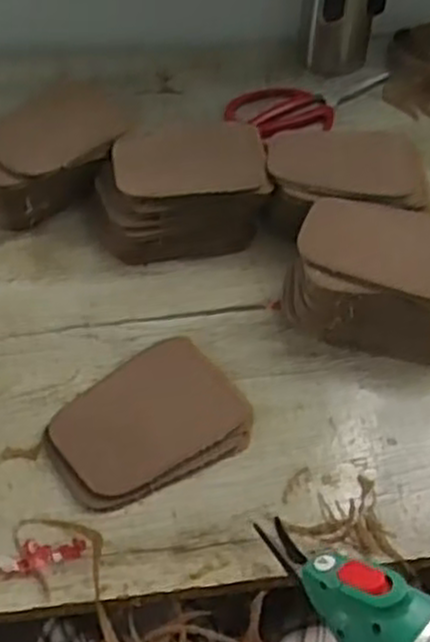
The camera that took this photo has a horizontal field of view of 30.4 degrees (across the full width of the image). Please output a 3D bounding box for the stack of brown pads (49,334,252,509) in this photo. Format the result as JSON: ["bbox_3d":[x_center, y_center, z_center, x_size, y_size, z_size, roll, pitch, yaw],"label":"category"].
[{"bbox_3d":[-0.045,0.065,0.528,0.127,0.021,0.093,-23,53,-22],"label":"stack of brown pads"}]

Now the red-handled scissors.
[{"bbox_3d":[0.105,-0.219,0.797,0.188,0.025,0.066,-14,50,-15],"label":"red-handled scissors"}]

